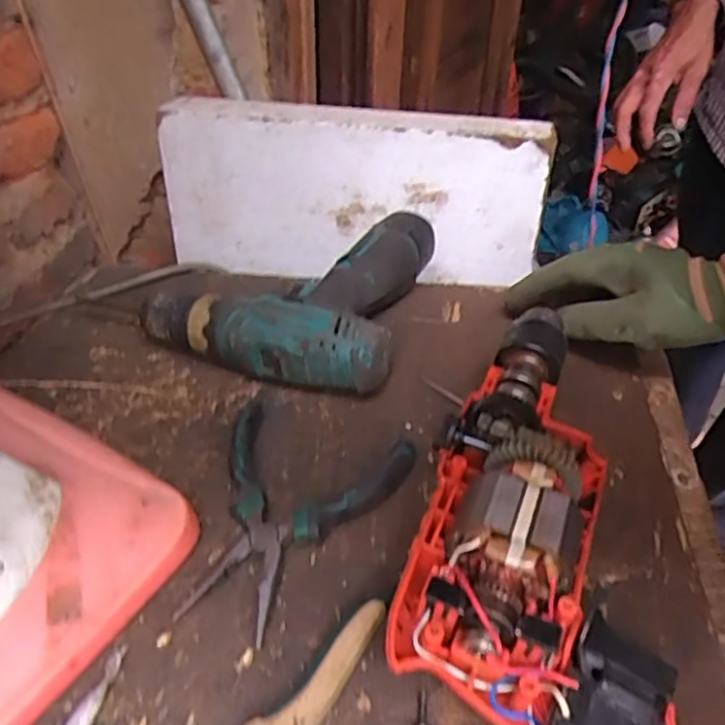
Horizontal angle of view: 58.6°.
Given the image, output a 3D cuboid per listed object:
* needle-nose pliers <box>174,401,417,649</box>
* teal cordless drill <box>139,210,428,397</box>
[{"bbox_3d":[-0.045,0.082,0.360,0.107,0.024,0.135,16,40,17],"label":"needle-nose pliers"},{"bbox_3d":[-0.054,-0.057,0.511,0.190,0.060,0.194,10,39,11],"label":"teal cordless drill"}]

